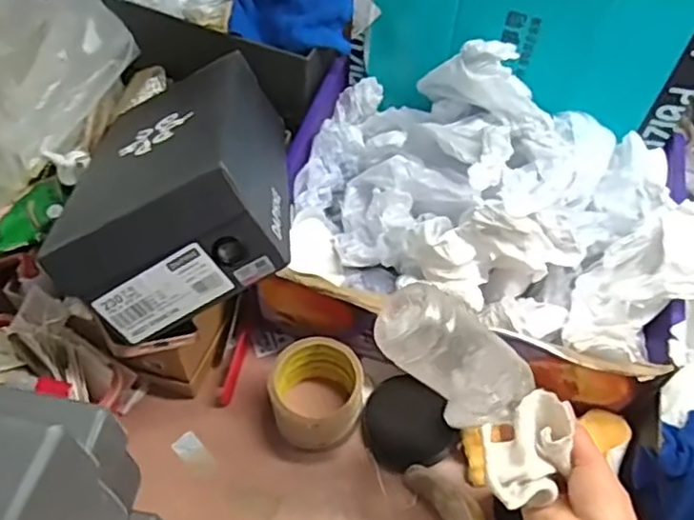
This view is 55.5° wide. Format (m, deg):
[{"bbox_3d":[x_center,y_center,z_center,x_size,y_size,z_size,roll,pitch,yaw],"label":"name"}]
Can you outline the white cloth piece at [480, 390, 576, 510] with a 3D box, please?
[{"bbox_3d":[0.128,0.135,0.465,0.081,0.030,0.058,-32,63,-21],"label":"white cloth piece"}]

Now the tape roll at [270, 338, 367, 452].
[{"bbox_3d":[-0.030,0.136,0.652,0.086,0.081,0.091,1,56,-2],"label":"tape roll"}]

